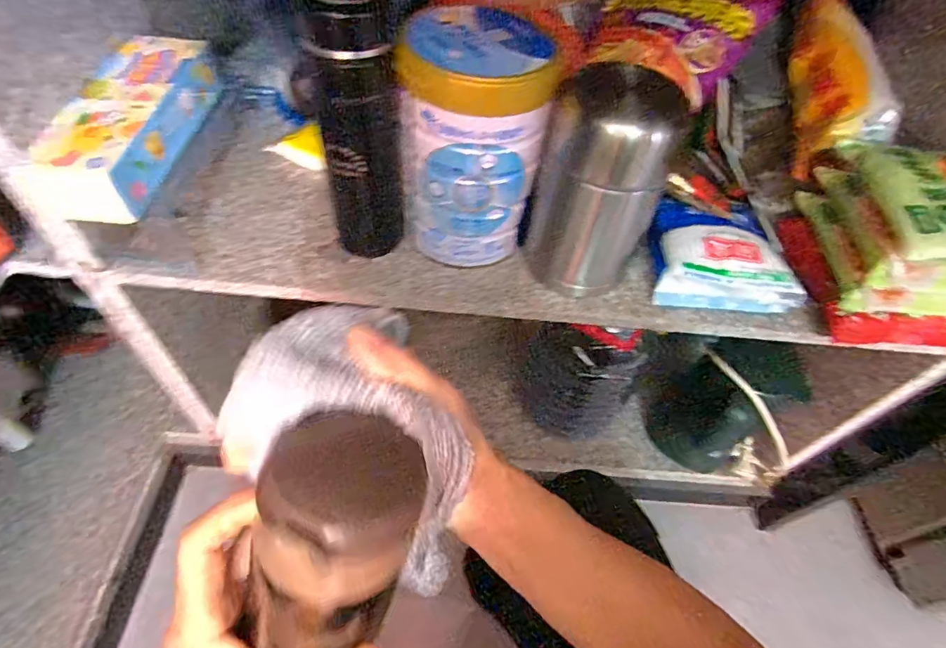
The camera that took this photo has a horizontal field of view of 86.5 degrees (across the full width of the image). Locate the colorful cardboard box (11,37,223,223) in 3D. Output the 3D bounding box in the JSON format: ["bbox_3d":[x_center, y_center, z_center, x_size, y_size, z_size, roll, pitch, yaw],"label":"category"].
[{"bbox_3d":[-0.287,-0.172,0.428,0.072,0.055,0.185,9,53,1],"label":"colorful cardboard box"}]

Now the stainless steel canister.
[{"bbox_3d":[0.111,-0.121,0.430,0.103,0.181,0.092,25,55,12],"label":"stainless steel canister"}]

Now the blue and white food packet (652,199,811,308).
[{"bbox_3d":[0.232,-0.060,0.484,0.118,0.057,0.106,6,53,-2],"label":"blue and white food packet"}]

